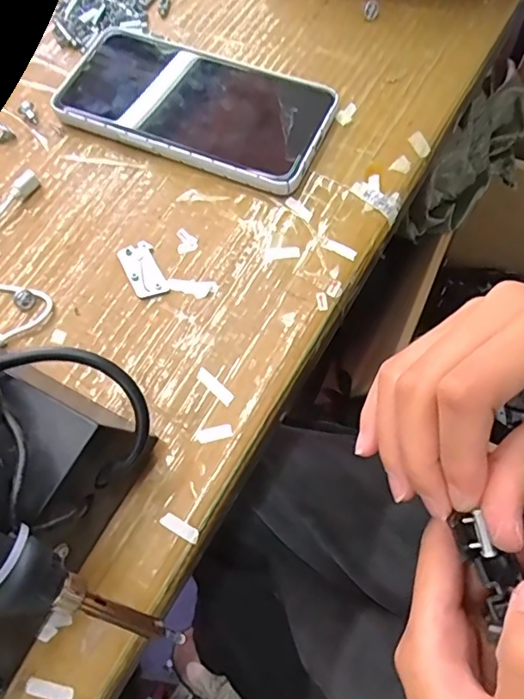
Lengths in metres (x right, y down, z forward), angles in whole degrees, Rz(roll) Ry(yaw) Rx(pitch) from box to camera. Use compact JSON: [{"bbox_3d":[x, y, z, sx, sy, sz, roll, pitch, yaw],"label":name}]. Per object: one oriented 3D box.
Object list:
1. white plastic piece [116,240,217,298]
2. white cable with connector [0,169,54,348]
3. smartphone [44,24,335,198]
[{"bbox_3d":[-0.055,-0.039,0.283,0.056,0.004,0.027,31,73,14],"label":"white plastic piece"},{"bbox_3d":[-0.146,-0.051,0.292,0.047,0.009,0.102,-13,68,-2],"label":"white cable with connector"},{"bbox_3d":[-0.043,-0.150,0.321,0.164,0.014,0.078,23,71,12],"label":"smartphone"}]

